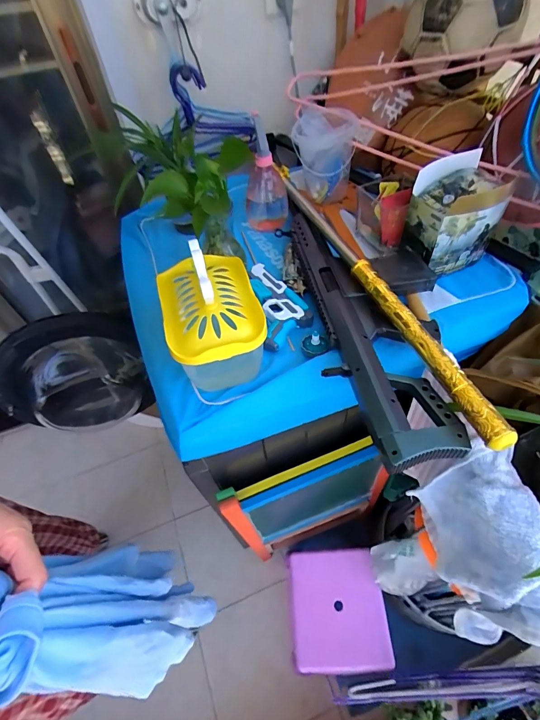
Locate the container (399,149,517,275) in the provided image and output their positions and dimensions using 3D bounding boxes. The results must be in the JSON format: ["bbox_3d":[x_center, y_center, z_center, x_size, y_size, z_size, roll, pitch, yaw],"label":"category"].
[{"bbox_3d":[0.290,-0.224,0.572,0.129,0.147,0.115,-22,54,-11],"label":"container"}]

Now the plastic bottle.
[{"bbox_3d":[-0.010,-0.336,0.664,0.082,0.203,0.064,-6,53,1],"label":"plastic bottle"}]

